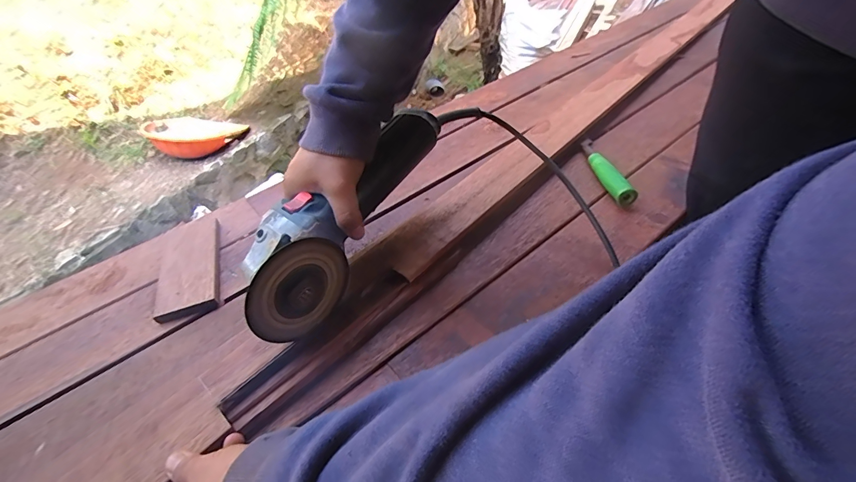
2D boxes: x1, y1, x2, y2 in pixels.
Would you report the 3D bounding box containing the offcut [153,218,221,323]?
[{"bbox_3d":[-0.298,0.027,0.494,0.074,0.013,0.160,-19,46,-13],"label":"offcut"}]

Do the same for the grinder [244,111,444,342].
[{"bbox_3d":[-0.085,-0.032,0.414,0.074,0.089,0.286,22,61,25],"label":"grinder"}]

